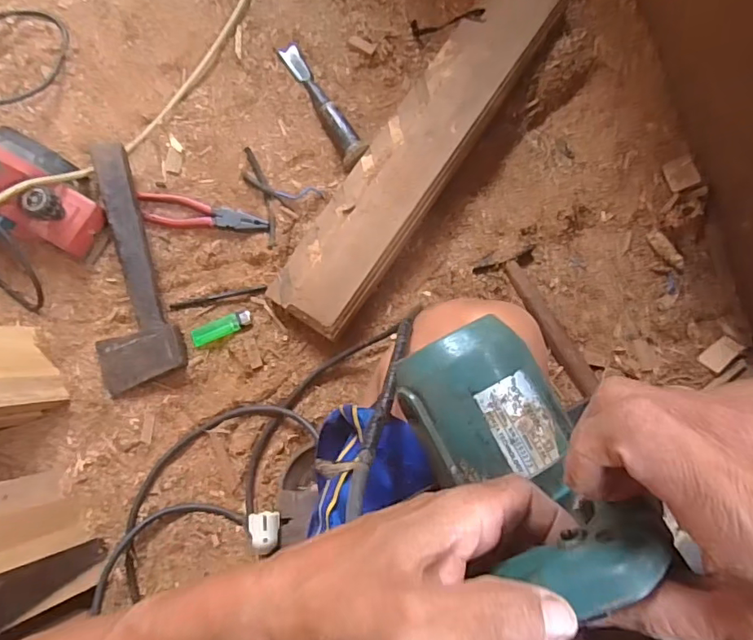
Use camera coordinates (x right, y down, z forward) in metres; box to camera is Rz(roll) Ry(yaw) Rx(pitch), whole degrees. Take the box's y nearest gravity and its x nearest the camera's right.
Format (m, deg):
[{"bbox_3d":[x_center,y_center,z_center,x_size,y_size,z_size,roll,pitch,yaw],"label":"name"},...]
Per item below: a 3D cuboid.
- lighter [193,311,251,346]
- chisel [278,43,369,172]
[{"bbox_3d":[-0.210,0.011,0.701,0.081,0.010,0.024,-23,78,-5],"label":"lighter"},{"bbox_3d":[-0.079,-0.322,0.759,0.037,0.036,0.235,-27,79,-6],"label":"chisel"}]

